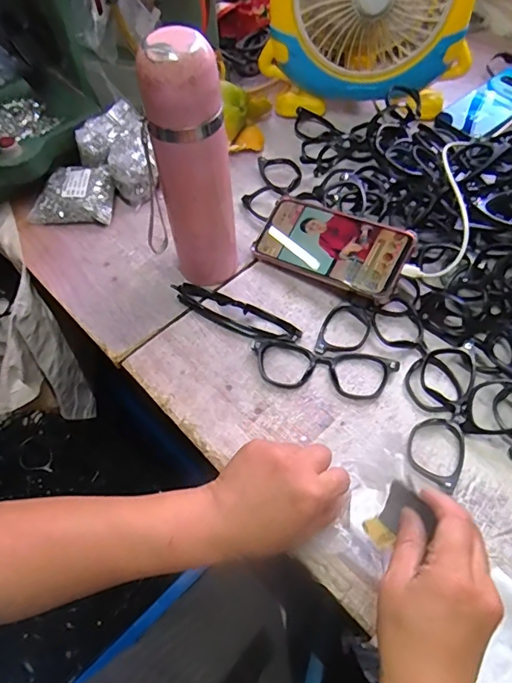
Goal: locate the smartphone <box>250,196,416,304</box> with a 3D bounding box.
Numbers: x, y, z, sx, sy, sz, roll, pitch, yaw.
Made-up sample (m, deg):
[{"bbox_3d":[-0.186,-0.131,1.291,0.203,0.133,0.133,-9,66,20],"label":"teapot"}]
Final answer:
[{"bbox_3d":[0.080,-0.103,0.524,0.163,0.013,0.079,27,83,27],"label":"smartphone"}]

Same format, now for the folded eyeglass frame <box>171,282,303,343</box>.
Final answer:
[{"bbox_3d":[-0.024,-0.032,0.500,0.140,0.040,0.026,23,61,16],"label":"folded eyeglass frame"}]

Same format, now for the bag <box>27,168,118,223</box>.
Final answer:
[{"bbox_3d":[-0.224,-0.180,0.602,0.096,0.040,0.066,5,58,5],"label":"bag"}]

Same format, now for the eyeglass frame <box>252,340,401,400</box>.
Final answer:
[{"bbox_3d":[0.066,0.026,0.476,0.140,0.011,0.049,8,58,7],"label":"eyeglass frame"}]

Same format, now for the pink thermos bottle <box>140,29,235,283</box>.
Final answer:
[{"bbox_3d":[-0.053,-0.145,0.454,0.059,0.244,0.053,2,58,4],"label":"pink thermos bottle"}]

